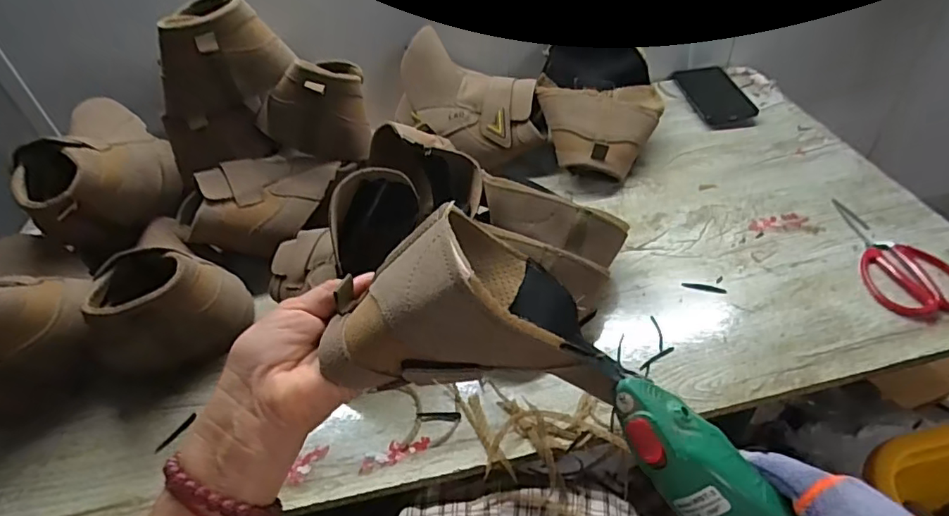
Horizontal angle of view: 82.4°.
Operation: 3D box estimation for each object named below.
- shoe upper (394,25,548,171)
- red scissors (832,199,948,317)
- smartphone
[{"bbox_3d":[-0.010,-0.225,0.771,0.211,0.140,0.110,11,47,18],"label":"shoe upper"},{"bbox_3d":[0.479,-0.008,0.631,0.094,0.014,0.187,-7,44,0],"label":"red scissors"},{"bbox_3d":[0.401,-0.275,0.907,0.087,0.014,0.173,-6,44,1],"label":"smartphone"}]

